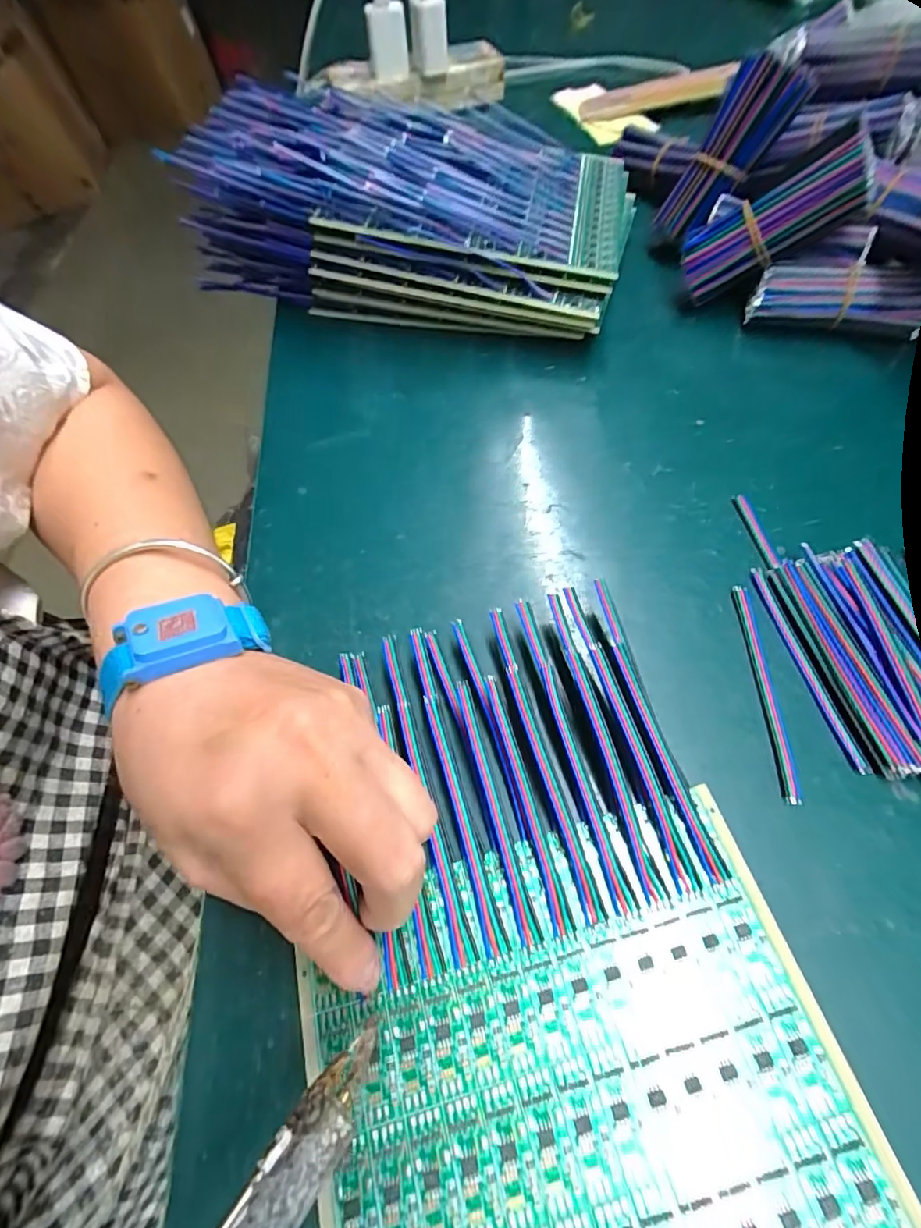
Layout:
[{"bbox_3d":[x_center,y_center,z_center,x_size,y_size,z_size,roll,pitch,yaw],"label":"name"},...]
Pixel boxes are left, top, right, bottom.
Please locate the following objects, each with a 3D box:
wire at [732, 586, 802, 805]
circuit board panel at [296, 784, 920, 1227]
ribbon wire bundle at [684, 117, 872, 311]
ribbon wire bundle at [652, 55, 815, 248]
[{"bbox_3d":[0.133,0.030,0.221,0.007,0.004,0.099,0,59,4],"label":"wire"},{"bbox_3d":[0.044,0.169,0.146,0.162,0.004,0.190,-15,59,-5],"label":"circuit board panel"},{"bbox_3d":[0.202,-0.258,0.334,0.106,0.036,0.036,-22,51,36],"label":"ribbon wire bundle"},{"bbox_3d":[0.190,-0.331,0.369,0.029,0.104,0.042,7,54,-30],"label":"ribbon wire bundle"}]

